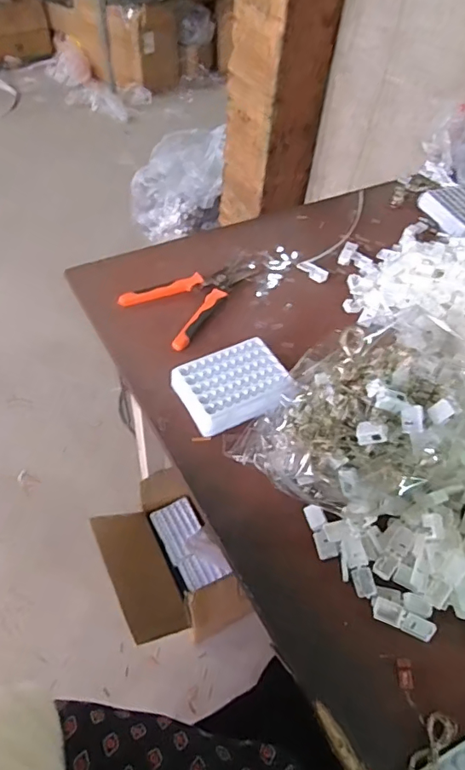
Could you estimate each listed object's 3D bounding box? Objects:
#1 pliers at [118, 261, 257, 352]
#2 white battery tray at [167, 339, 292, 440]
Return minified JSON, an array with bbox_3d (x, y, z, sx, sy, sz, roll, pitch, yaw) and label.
[{"bbox_3d":[-0.044,-0.132,0.718,0.201,0.023,0.130,-33,61,-27],"label":"pliers"},{"bbox_3d":[0.000,0.004,0.599,0.132,0.039,0.105,-23,57,-21],"label":"white battery tray"}]

